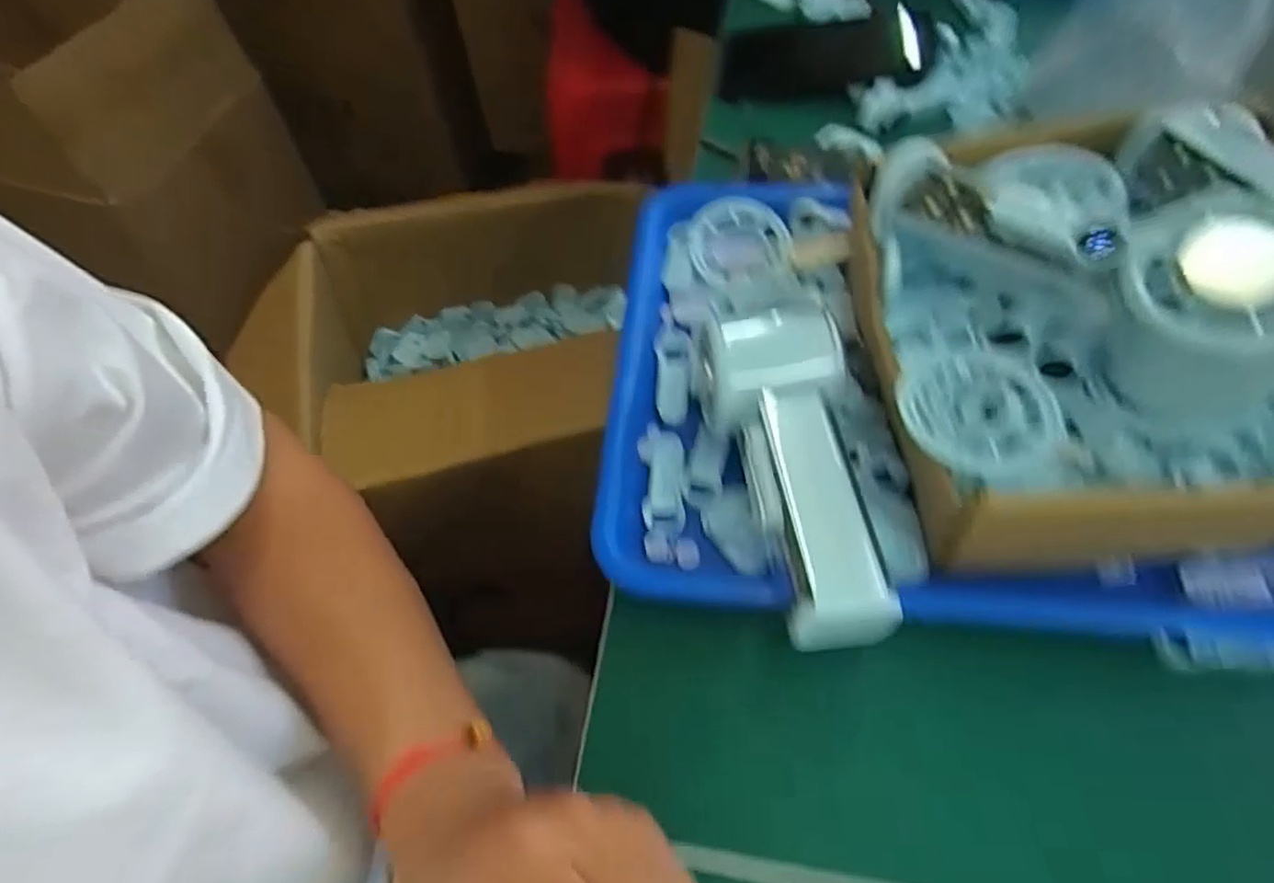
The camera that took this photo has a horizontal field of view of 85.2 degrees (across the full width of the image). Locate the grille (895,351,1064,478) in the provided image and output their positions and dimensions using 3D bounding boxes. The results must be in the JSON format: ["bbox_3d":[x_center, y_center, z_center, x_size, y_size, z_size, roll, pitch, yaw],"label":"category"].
[{"bbox_3d":[0.129,-0.011,0.264,0.056,0.010,0.058,-2,59,3],"label":"grille"}]

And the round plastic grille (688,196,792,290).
[{"bbox_3d":[0.061,-0.116,0.403,0.056,0.016,0.056,-2,59,3],"label":"round plastic grille"}]

